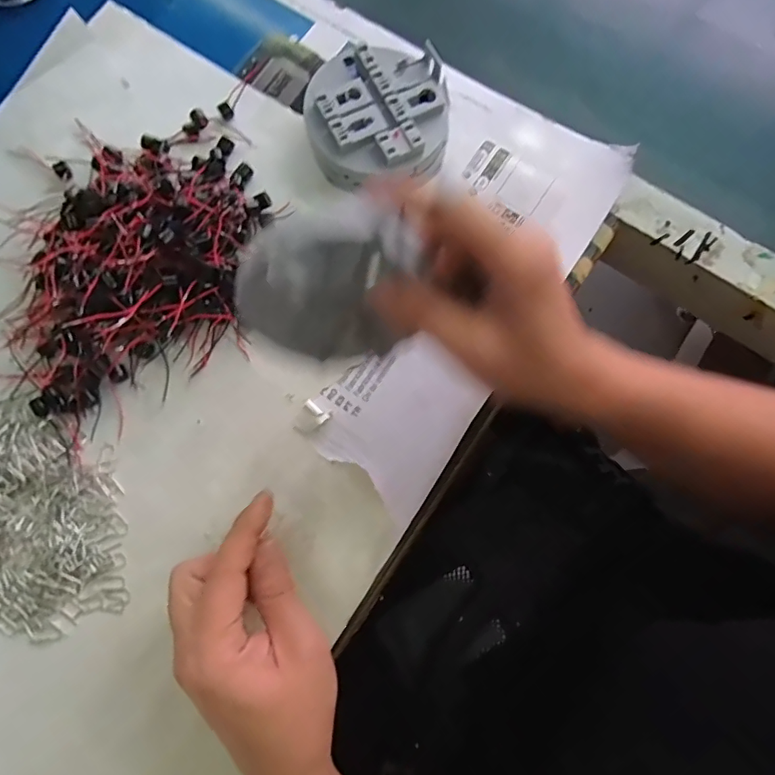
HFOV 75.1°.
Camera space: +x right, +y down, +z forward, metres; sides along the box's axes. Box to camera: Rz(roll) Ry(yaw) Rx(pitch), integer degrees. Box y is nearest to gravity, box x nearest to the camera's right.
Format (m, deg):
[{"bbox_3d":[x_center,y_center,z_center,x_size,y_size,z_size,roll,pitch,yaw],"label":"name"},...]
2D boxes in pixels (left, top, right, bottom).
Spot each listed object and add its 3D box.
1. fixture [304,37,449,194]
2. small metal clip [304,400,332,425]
[{"bbox_3d":[-0.007,-0.198,0.376,0.102,0.039,0.102,0,79,0],"label":"fixture"},{"bbox_3d":[-0.049,0.016,0.352,0.011,0.005,0.019,-42,81,-7],"label":"small metal clip"}]

